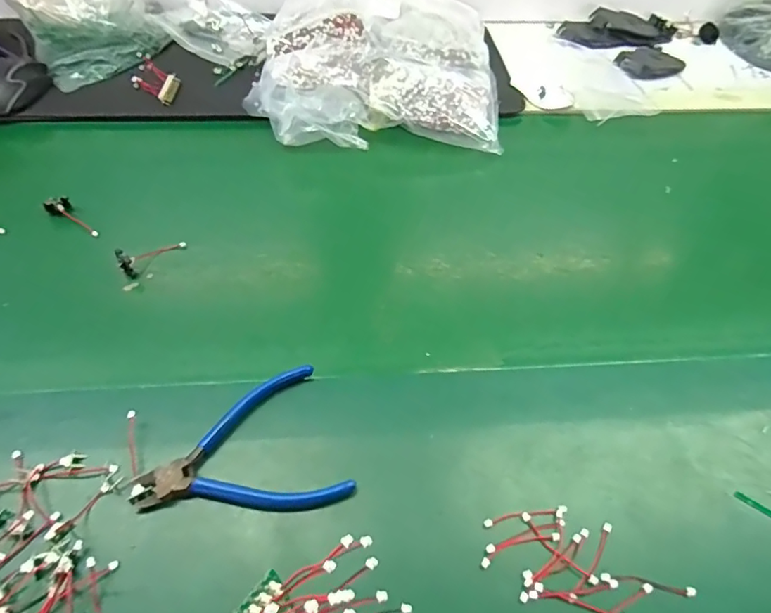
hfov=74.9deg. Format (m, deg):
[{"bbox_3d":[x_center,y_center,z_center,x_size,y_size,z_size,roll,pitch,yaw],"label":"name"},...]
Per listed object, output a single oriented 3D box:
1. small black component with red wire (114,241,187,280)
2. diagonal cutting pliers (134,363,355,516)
[{"bbox_3d":[-0.221,-0.049,0.479,0.060,0.026,0.016,-27,57,-21],"label":"small black component with red wire"},{"bbox_3d":[-0.104,0.107,0.354,0.137,0.017,0.103,-17,54,-15],"label":"diagonal cutting pliers"}]

